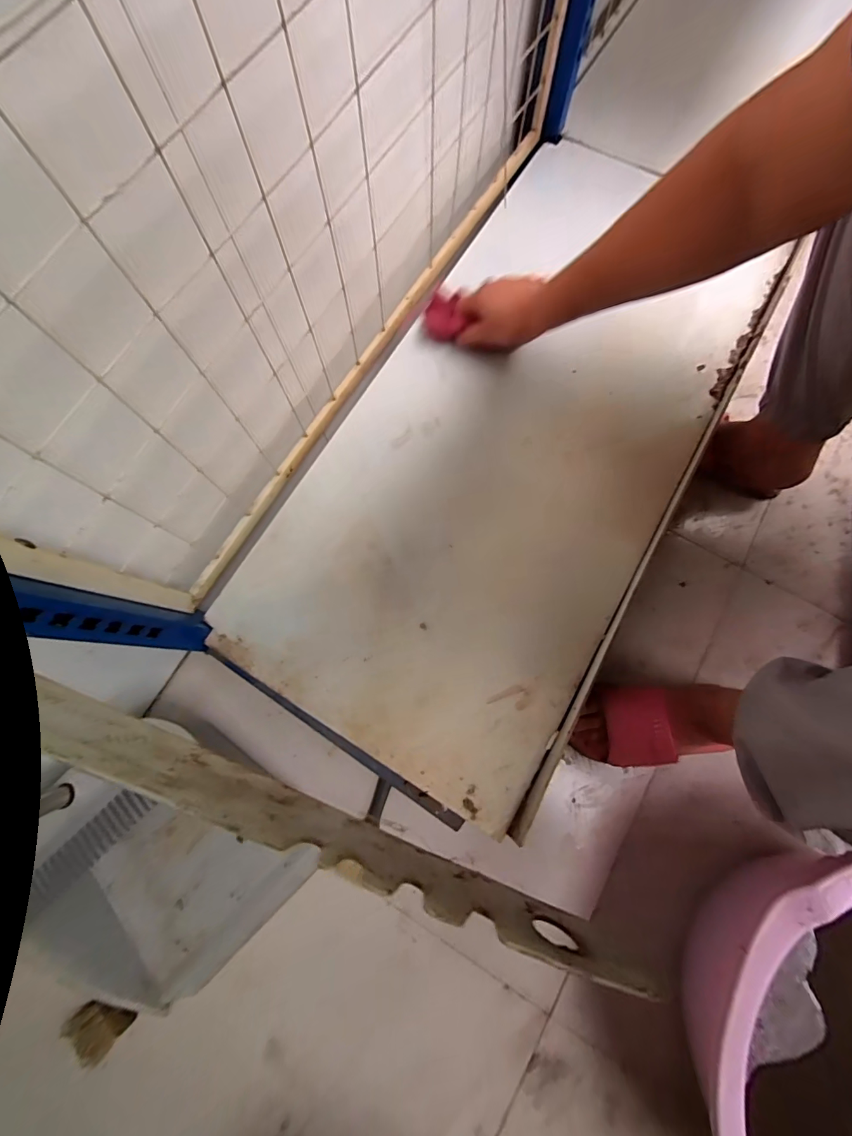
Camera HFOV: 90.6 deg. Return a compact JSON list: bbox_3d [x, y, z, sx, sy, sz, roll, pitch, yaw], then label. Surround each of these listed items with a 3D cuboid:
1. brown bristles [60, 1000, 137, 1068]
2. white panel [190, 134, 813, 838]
[{"bbox_3d":[-0.371,0.515,0.473,0.057,0.017,0.055,0,76,1],"label":"brown bristles"},{"bbox_3d":[0.118,-0.163,0.521,0.404,0.024,0.802,31,79,8],"label":"white panel"}]

